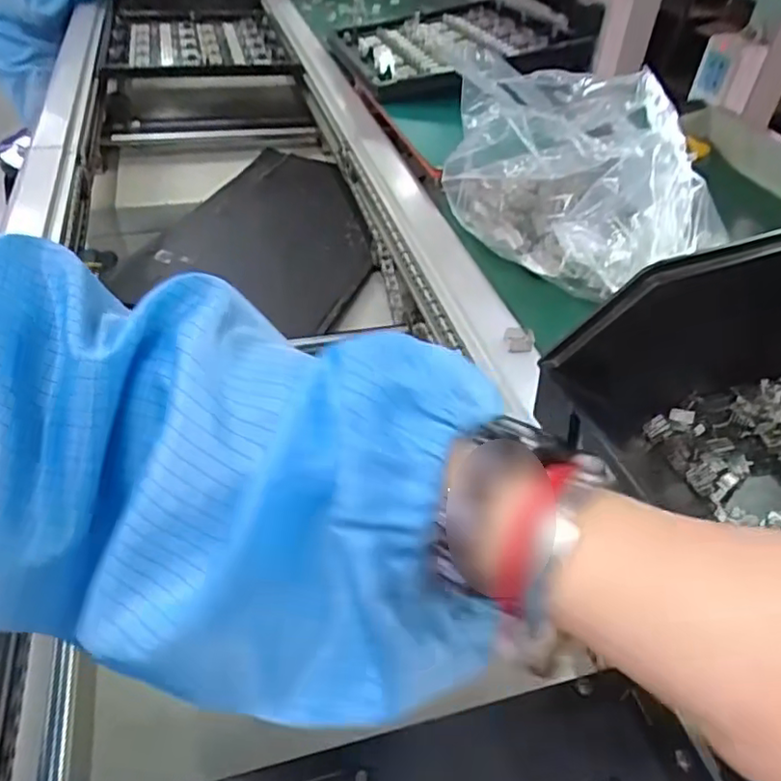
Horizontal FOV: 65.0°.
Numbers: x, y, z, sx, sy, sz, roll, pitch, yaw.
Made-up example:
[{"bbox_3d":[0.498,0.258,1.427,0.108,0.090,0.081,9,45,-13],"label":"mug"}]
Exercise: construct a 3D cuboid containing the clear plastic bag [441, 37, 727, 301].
[{"bbox_3d":[0.117,-0.143,0.434,0.102,0.152,0.187,-24,50,-30],"label":"clear plastic bag"}]

